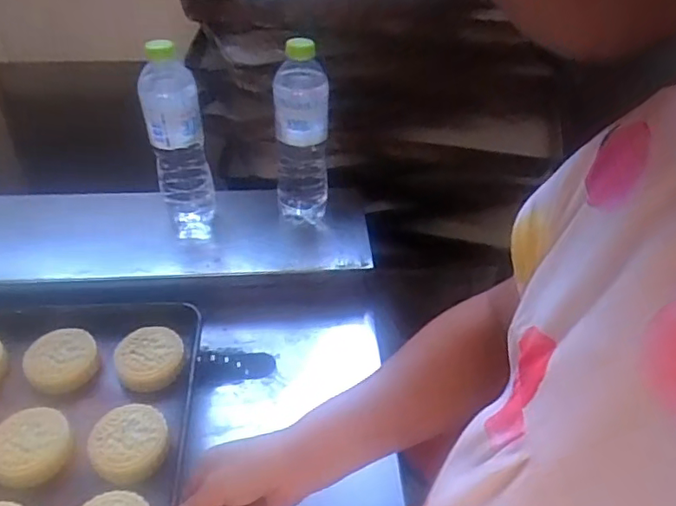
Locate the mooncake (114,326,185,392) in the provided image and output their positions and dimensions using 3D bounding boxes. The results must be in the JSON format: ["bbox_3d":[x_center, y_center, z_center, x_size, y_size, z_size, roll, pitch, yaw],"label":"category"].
[{"bbox_3d":[-0.201,0.110,0.614,0.068,0.022,0.069,-16,43,-17],"label":"mooncake"}]

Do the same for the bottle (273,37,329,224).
[{"bbox_3d":[-0.044,-0.139,0.707,0.066,0.228,0.065,-5,41,-5],"label":"bottle"}]

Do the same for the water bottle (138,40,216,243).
[{"bbox_3d":[-0.188,-0.124,0.687,0.065,0.224,0.078,-14,43,-15],"label":"water bottle"}]

